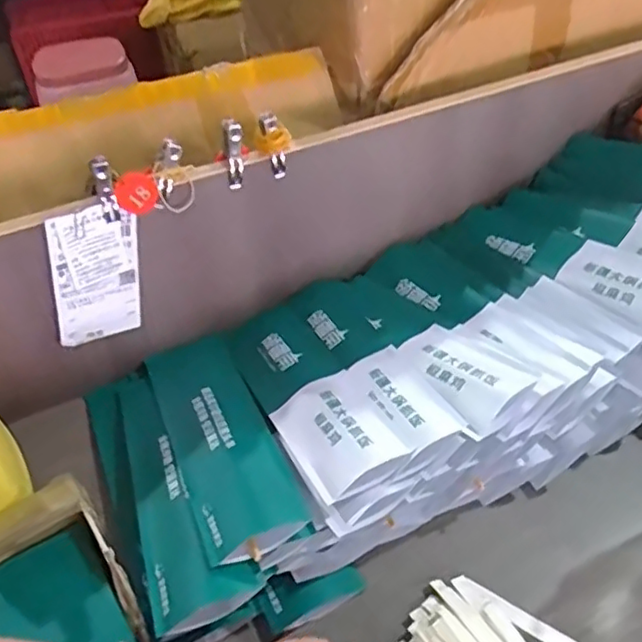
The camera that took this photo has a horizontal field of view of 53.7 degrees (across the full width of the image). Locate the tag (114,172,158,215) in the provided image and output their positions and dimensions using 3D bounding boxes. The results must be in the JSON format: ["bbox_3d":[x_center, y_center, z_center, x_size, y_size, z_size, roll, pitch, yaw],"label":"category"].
[{"bbox_3d":[-0.154,-0.107,0.533,0.034,0.034,0.010,-3,17,-12],"label":"tag"}]

